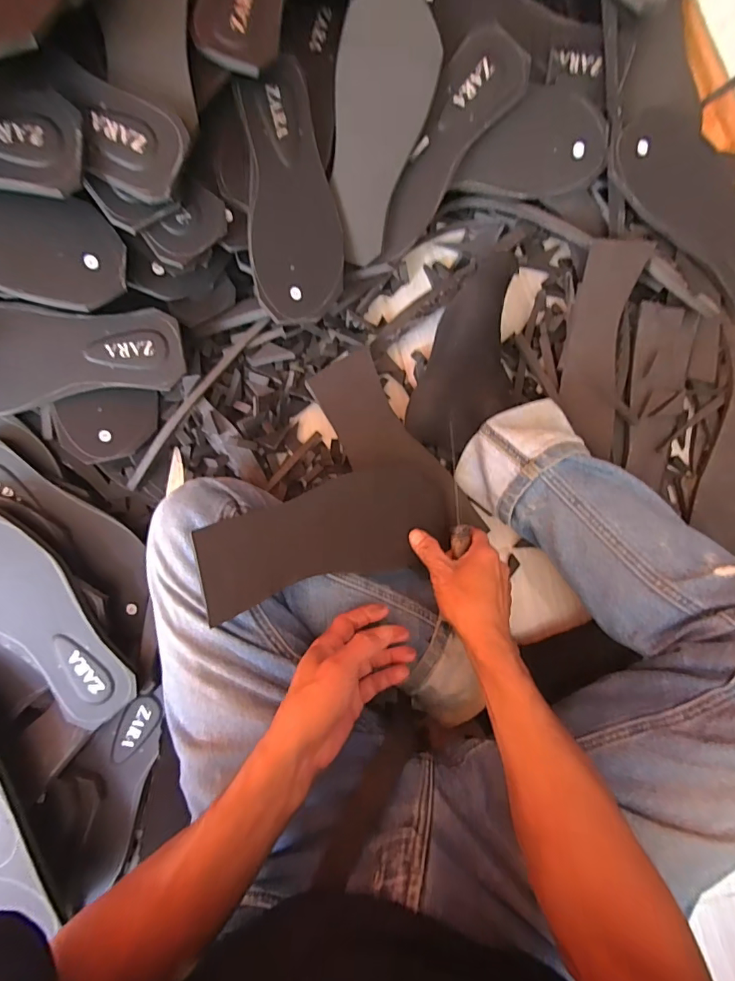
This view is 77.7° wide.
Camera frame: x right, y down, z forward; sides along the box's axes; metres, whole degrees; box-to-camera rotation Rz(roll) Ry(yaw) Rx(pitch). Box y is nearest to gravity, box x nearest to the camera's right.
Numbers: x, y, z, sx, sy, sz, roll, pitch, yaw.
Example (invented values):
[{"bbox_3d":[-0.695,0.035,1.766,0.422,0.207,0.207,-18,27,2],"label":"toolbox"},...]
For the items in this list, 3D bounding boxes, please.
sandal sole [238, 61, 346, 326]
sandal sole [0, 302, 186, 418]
[{"bbox_3d":[-0.076,-0.305,0.480,0.095,0.011,0.243,-5,97,-18],"label":"sandal sole"},{"bbox_3d":[-0.320,-0.138,0.464,0.246,0.022,0.100,-12,107,-9],"label":"sandal sole"}]

